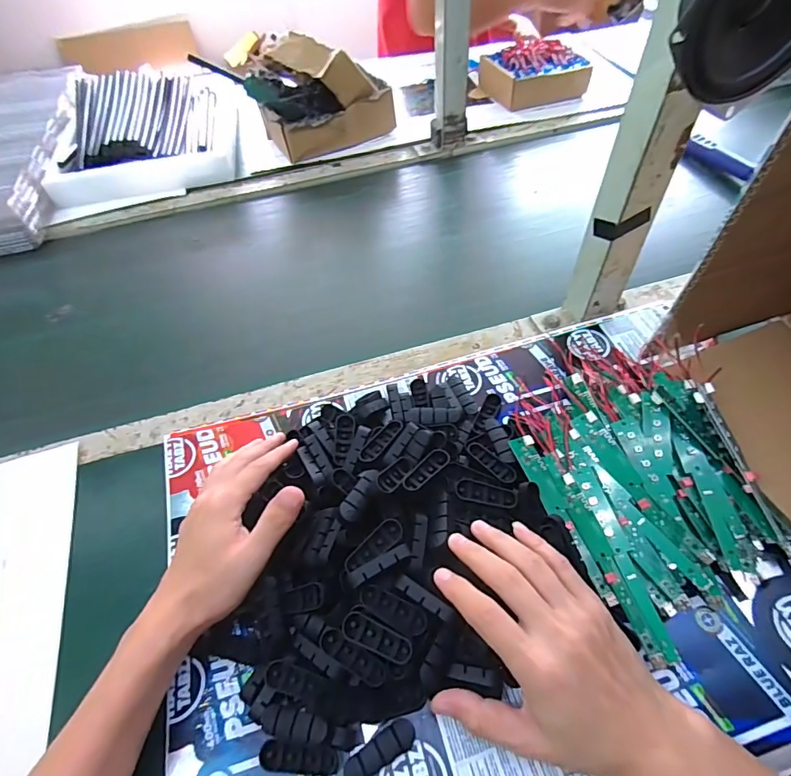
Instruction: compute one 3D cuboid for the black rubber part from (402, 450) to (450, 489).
[{"bbox_3d":[0.025,0.065,0.375,0.046,0.007,0.017,-39,60,-23],"label":"black rubber part"}]

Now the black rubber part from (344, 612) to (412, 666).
[{"bbox_3d":[-0.012,0.164,0.304,0.048,0.010,0.016,19,56,17],"label":"black rubber part"}]

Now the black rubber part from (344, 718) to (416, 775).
[{"bbox_3d":[-0.010,0.231,0.295,0.048,0.009,0.016,-28,56,-16],"label":"black rubber part"}]

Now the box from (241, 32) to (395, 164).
[{"bbox_3d":[-0.136,-0.512,0.800,0.219,0.117,0.194,-23,55,-13],"label":"box"}]

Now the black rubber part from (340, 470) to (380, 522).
[{"bbox_3d":[-0.027,0.082,0.353,0.016,0.016,0.043,24,58,20],"label":"black rubber part"}]

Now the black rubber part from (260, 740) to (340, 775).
[{"bbox_3d":[-0.061,0.237,0.296,0.050,0.007,0.014,2,53,5],"label":"black rubber part"}]

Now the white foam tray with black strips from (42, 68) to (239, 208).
[{"bbox_3d":[-0.446,-0.470,0.857,0.293,0.088,0.381,-13,53,-6],"label":"white foam tray with black strips"}]

